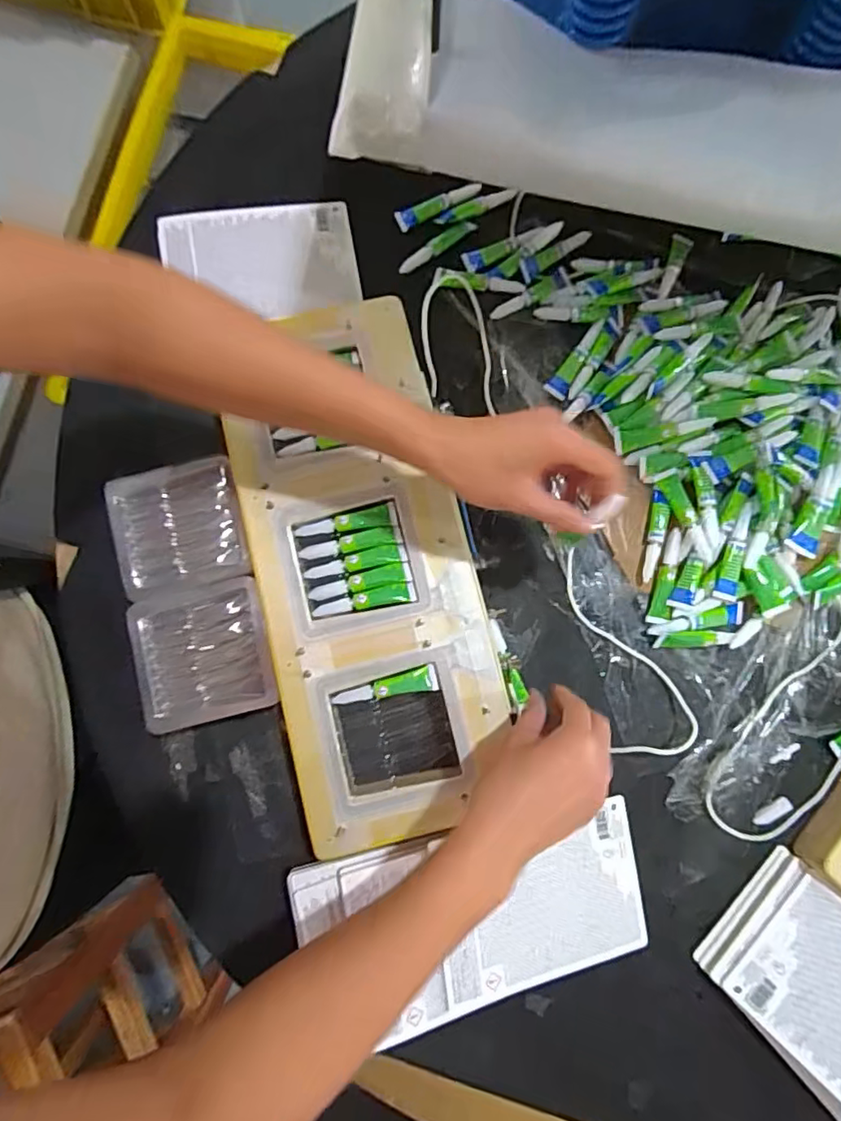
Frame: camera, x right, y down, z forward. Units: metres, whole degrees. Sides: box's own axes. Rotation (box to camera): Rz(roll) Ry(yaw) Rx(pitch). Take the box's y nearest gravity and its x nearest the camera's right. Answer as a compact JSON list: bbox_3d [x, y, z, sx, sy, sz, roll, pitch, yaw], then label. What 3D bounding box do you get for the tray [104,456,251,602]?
[{"bbox_3d":[-0.201,-0.026,0.468,0.103,0.013,0.102,-13,82,-4],"label":"tray"}]

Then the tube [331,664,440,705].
[{"bbox_3d":[-0.028,0.099,0.442,0.081,0.006,0.018,-11,82,-4],"label":"tube"}]

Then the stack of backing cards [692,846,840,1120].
[{"bbox_3d":[0.319,0.335,0.424,0.186,0.047,0.125,43,82,4],"label":"stack of backing cards"}]

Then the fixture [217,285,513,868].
[{"bbox_3d":[-0.048,0.000,0.449,0.169,0.023,0.417,-13,82,-4],"label":"fixture"}]

